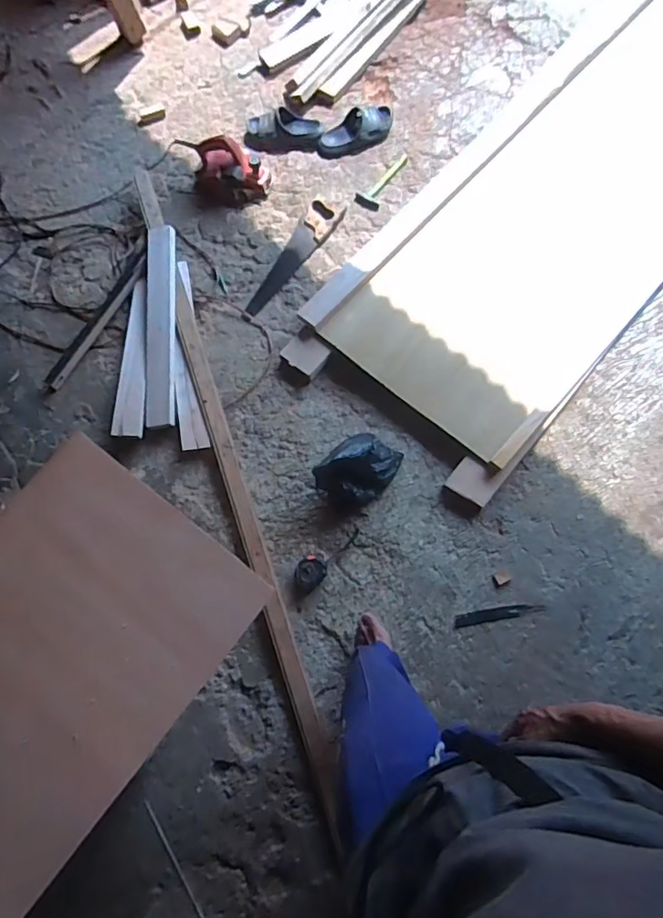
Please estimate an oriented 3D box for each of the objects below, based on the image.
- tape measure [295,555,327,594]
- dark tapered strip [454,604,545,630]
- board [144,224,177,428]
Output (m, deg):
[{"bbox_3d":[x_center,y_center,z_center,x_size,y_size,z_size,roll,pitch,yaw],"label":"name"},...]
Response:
[{"bbox_3d":[-0.059,0.301,1.378,0.071,0.031,0.093,40,77,14],"label":"tape measure"},{"bbox_3d":[0.425,0.394,1.334,0.229,0.008,0.032,-10,71,-1],"label":"dark tapered strip"},{"bbox_3d":[-0.517,-0.411,1.588,0.101,0.020,0.657,-6,76,7],"label":"board"}]

